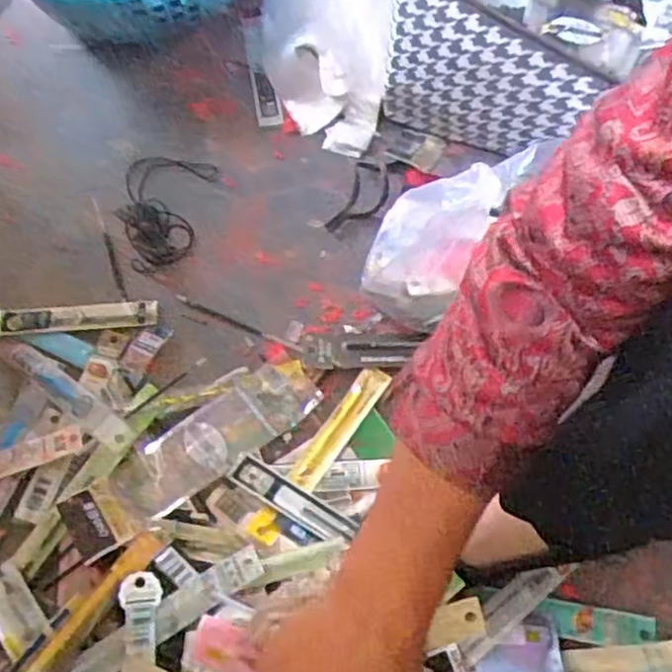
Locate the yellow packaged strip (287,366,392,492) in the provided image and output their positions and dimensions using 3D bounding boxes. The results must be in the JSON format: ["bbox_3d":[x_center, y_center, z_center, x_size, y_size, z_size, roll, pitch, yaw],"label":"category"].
[{"bbox_3d":[0.004,0.074,0.573,0.024,0.012,0.118,33,71,16],"label":"yellow packaged strip"}]

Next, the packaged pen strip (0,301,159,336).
[{"bbox_3d":[-0.240,-0.018,0.629,0.153,0.008,0.026,-4,66,1],"label":"packaged pen strip"}]

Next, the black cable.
[{"bbox_3d":[-0.173,-0.122,0.678,0.082,0.011,0.131,11,67,7],"label":"black cable"}]

